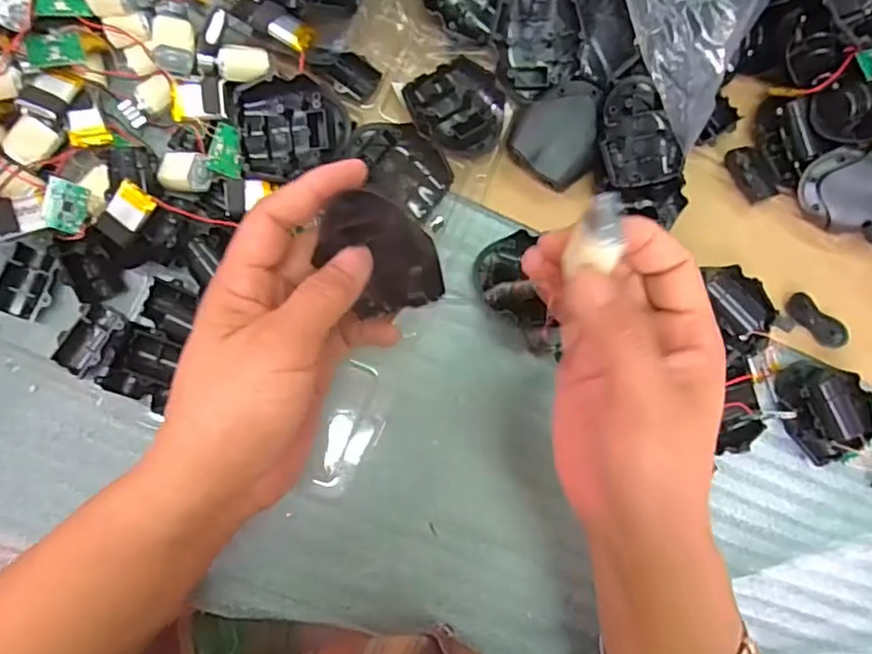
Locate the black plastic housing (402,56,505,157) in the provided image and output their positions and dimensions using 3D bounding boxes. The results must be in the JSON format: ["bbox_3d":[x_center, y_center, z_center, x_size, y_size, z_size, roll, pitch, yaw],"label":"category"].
[{"bbox_3d":[0.013,-0.129,0.354,0.053,0.017,0.057,-23,87,-9],"label":"black plastic housing"}]

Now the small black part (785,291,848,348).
[{"bbox_3d":[0.238,-0.004,0.375,0.044,0.008,0.020,40,81,-1],"label":"small black part"}]

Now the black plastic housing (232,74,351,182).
[{"bbox_3d":[-0.077,-0.108,0.321,0.059,0.018,0.046,-11,85,-8],"label":"black plastic housing"}]

